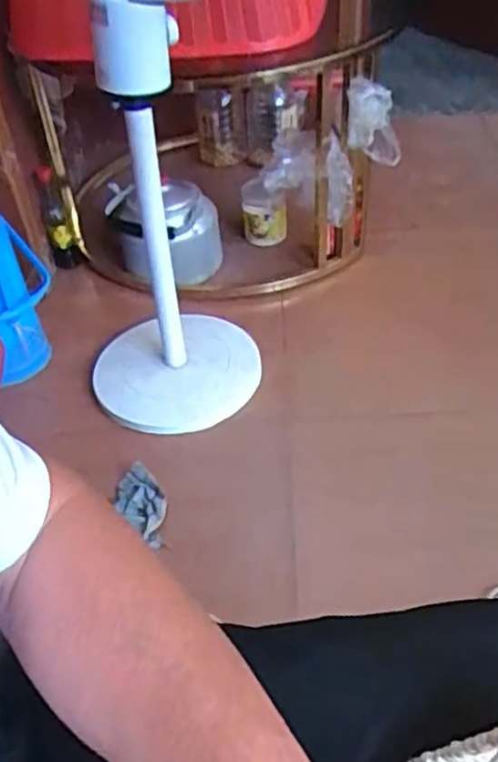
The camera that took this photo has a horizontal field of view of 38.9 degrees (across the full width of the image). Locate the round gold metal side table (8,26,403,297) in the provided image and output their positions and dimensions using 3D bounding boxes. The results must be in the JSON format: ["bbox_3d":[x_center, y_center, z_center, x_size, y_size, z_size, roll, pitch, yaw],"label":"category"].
[{"bbox_3d":[-0.099,-0.520,1.551,0.667,0.499,0.666,-2,42,2],"label":"round gold metal side table"}]

